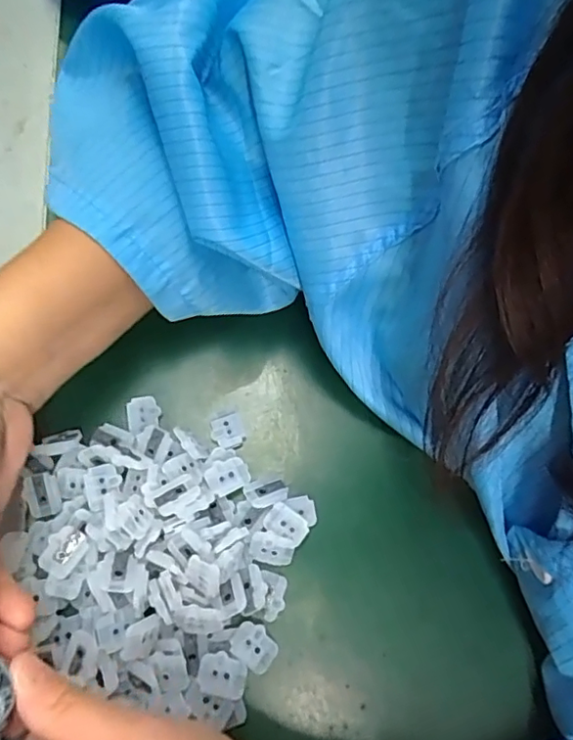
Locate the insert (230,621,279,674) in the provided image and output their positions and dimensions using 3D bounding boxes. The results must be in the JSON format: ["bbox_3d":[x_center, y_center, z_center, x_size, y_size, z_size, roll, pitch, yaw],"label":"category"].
[{"bbox_3d":[-0.015,0.129,0.264,0.022,0.004,0.017,39,72,11],"label":"insert"}]

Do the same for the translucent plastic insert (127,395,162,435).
[{"bbox_3d":[-0.077,0.024,0.304,0.018,0.006,0.019,1,69,-3],"label":"translucent plastic insert"}]

